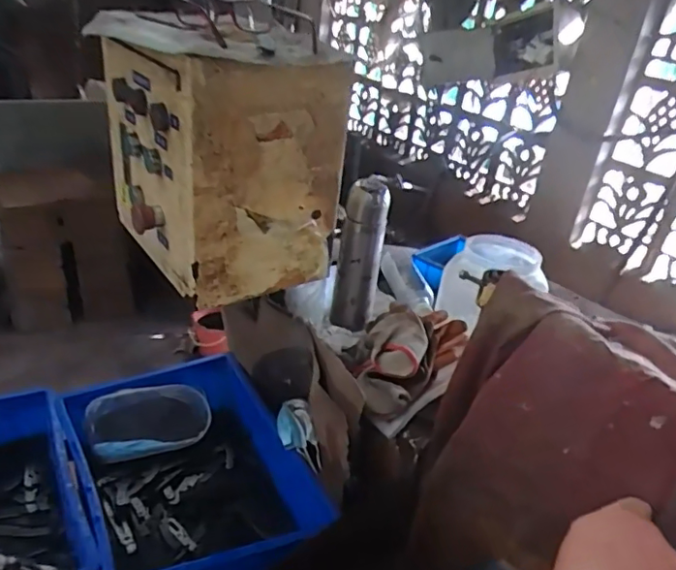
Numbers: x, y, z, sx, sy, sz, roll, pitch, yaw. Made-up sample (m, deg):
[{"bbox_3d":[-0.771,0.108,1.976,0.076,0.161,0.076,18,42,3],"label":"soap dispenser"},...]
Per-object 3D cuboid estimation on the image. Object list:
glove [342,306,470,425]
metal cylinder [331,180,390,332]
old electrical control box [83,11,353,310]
[{"bbox_3d":[0.093,0.095,0.786,0.119,0.068,0.217,28,35,32],"label":"glove"},{"bbox_3d":[0.031,-0.045,0.848,0.064,0.242,0.052,10,29,4],"label":"metal cylinder"},{"bbox_3d":[-0.160,-0.172,0.714,0.215,0.285,0.285,-15,36,-35],"label":"old electrical control box"}]

